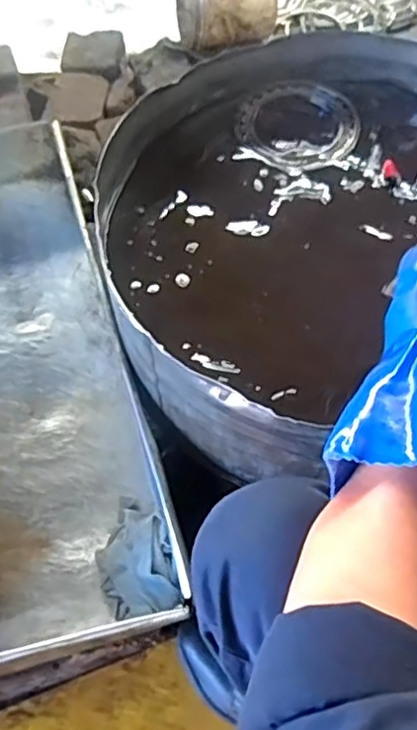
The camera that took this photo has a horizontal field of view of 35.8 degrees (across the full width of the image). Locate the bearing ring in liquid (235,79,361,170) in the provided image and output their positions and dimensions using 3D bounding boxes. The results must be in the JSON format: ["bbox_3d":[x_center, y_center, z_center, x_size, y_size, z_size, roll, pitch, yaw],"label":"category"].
[{"bbox_3d":[0.114,-0.314,0.828,0.154,0.018,0.147,-1,61,2],"label":"bearing ring in liquid"}]

